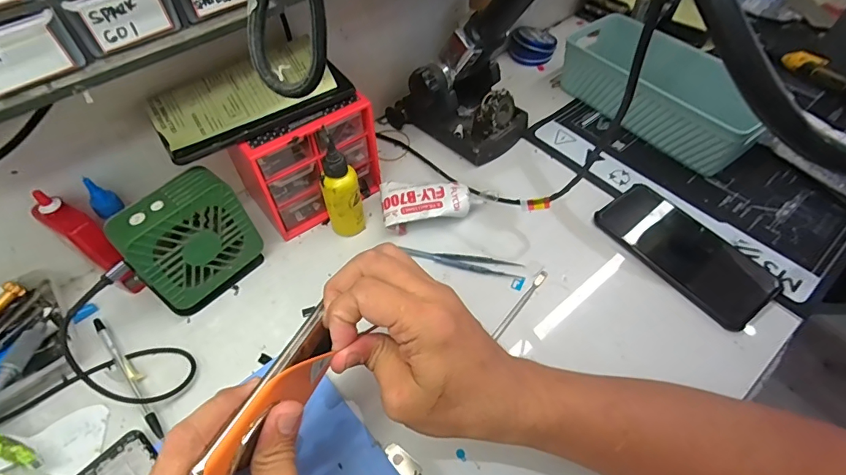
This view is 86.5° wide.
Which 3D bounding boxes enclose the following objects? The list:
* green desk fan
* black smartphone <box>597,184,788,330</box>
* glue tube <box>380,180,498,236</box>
[{"bbox_3d":[-0.205,0.007,0.403,0.043,0.113,0.096,34,60,24],"label":"green desk fan"},{"bbox_3d":[0.261,0.012,0.451,0.082,0.012,0.163,-31,58,-21],"label":"black smartphone"},{"bbox_3d":[0.013,-0.041,0.482,0.113,0.033,0.057,-10,53,-7],"label":"glue tube"}]

